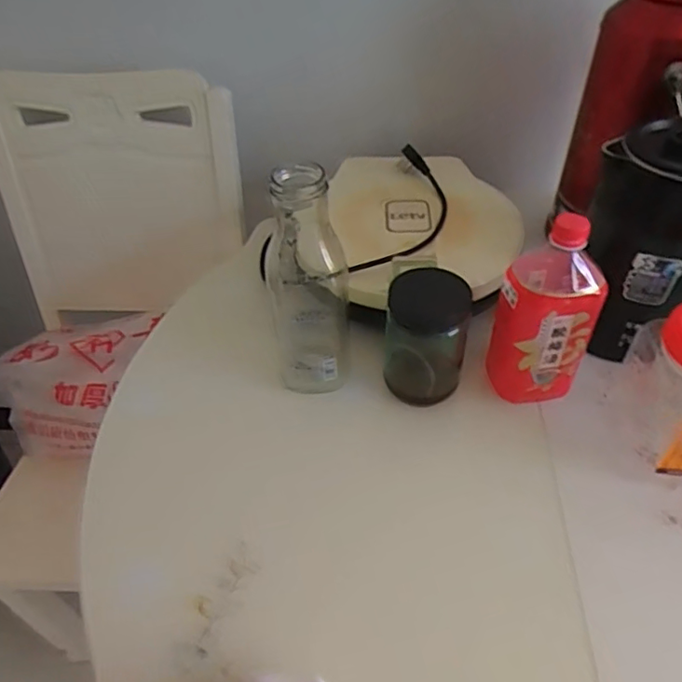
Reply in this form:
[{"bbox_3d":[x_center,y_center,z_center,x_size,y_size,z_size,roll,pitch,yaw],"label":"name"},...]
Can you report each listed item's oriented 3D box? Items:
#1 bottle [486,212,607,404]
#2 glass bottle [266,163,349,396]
[{"bbox_3d":[0.203,-0.032,0.567,0.089,0.196,0.082,17,49,18],"label":"bottle"},{"bbox_3d":[-0.034,-0.062,0.588,0.082,0.236,0.094,-5,46,-2],"label":"glass bottle"}]

